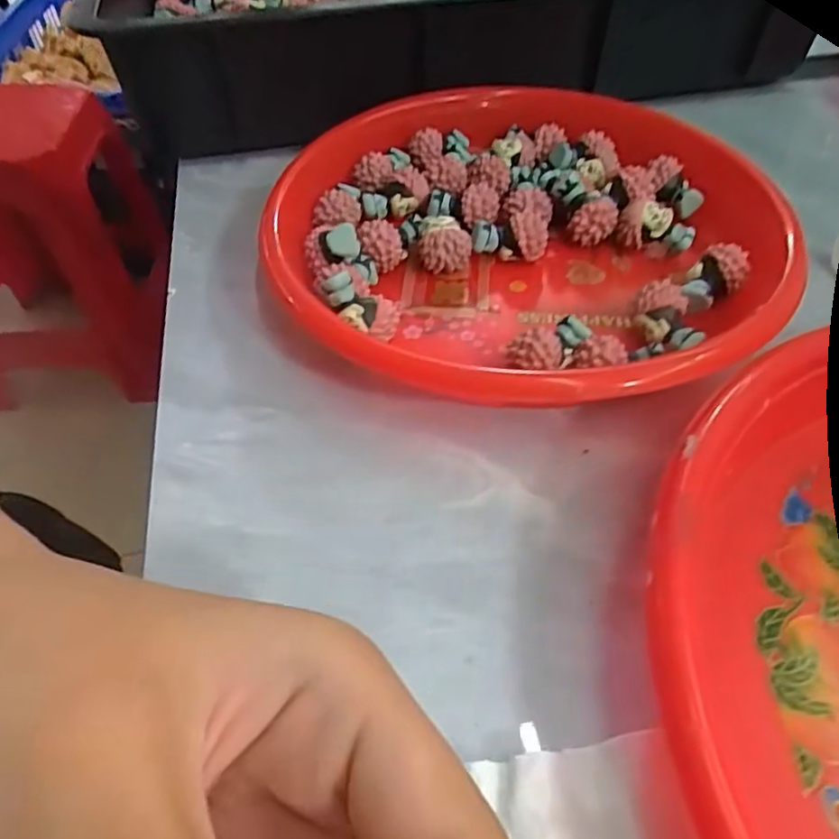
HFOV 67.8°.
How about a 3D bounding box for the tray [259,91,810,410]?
[{"bbox_3d":[0.042,-0.073,0.246,0.184,0.029,0.191,29,55,23],"label":"tray"}]

